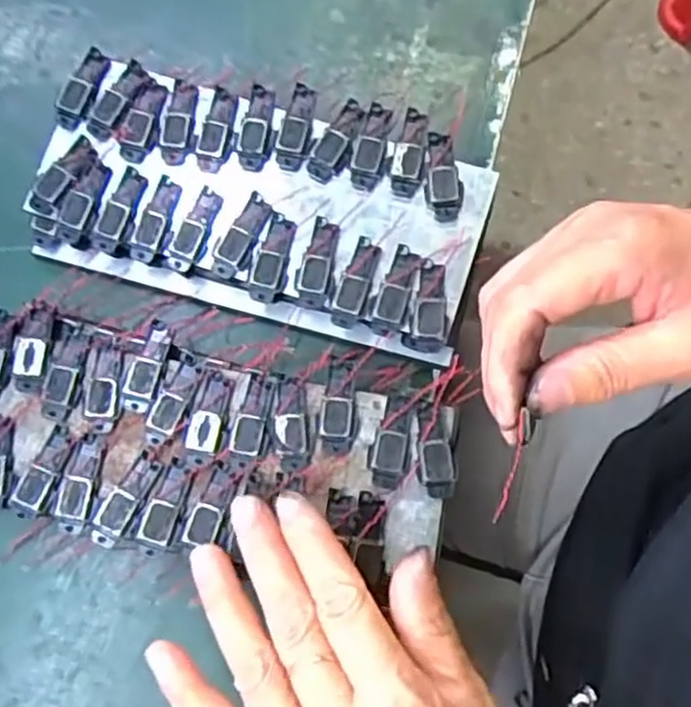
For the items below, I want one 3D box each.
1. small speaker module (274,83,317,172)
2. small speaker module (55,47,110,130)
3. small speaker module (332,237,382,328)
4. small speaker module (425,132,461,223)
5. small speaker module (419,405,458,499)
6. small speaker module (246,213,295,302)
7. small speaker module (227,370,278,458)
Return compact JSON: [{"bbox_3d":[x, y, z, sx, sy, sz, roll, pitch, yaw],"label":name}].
[{"bbox_3d":[-0.022,-0.104,0.334,0.014,0.005,0.040,10,74,5],"label":"small speaker module"},{"bbox_3d":[-0.123,-0.124,0.342,0.013,0.005,0.039,24,76,9],"label":"small speaker module"},{"bbox_3d":[0.005,-0.032,0.318,0.015,0.004,0.039,14,75,6],"label":"small speaker module"},{"bbox_3d":[0.043,-0.079,0.327,0.014,0.006,0.040,-1,74,2],"label":"small speaker module"},{"bbox_3d":[0.037,0.039,0.298,0.014,0.005,0.038,-6,74,0],"label":"small speaker module"},{"bbox_3d":[-0.032,-0.042,0.325,0.014,0.004,0.039,13,79,-2],"label":"small speaker module"},{"bbox_3d":[-0.038,0.023,0.303,0.013,0.004,0.036,12,75,6],"label":"small speaker module"}]

